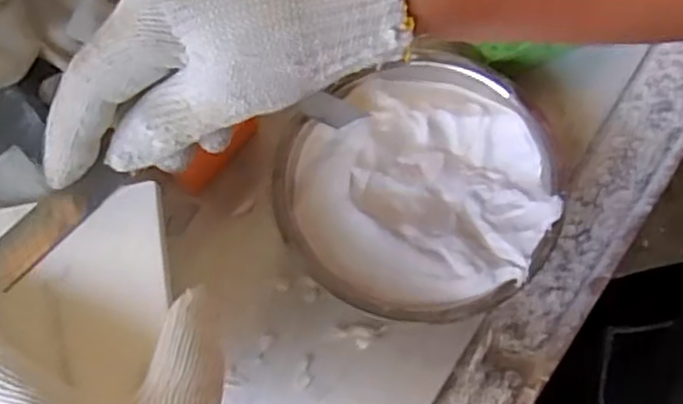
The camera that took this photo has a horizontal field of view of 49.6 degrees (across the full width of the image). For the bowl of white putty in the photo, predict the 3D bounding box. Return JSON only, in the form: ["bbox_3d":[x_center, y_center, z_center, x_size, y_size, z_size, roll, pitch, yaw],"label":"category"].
[{"bbox_3d":[0.041,-0.005,0.405,0.145,0.050,0.145,0,67,0],"label":"bowl of white putty"}]

